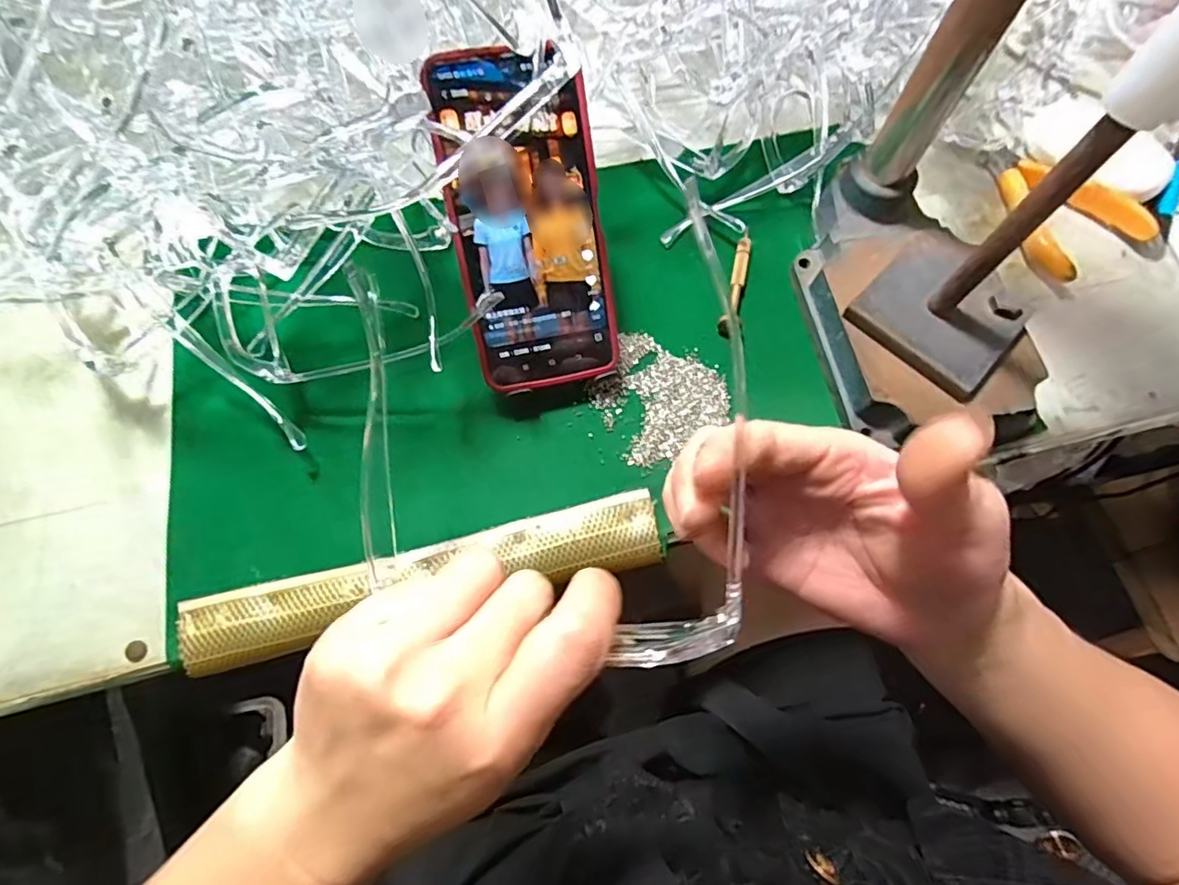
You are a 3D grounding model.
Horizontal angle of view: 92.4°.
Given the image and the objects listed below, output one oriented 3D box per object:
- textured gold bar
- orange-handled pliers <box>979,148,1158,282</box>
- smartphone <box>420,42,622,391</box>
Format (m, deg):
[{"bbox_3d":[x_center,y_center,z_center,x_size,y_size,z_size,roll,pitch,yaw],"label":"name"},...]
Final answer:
[{"bbox_3d":[-0.087,0.075,0.306,0.255,0.010,0.040,-14,70,-5],"label":"textured gold bar"},{"bbox_3d":[0.322,-0.169,0.396,0.075,0.022,0.111,-26,72,-10],"label":"orange-handled pliers"},{"bbox_3d":[-0.032,-0.114,0.306,0.080,0.006,0.166,-13,110,-5],"label":"smartphone"}]

